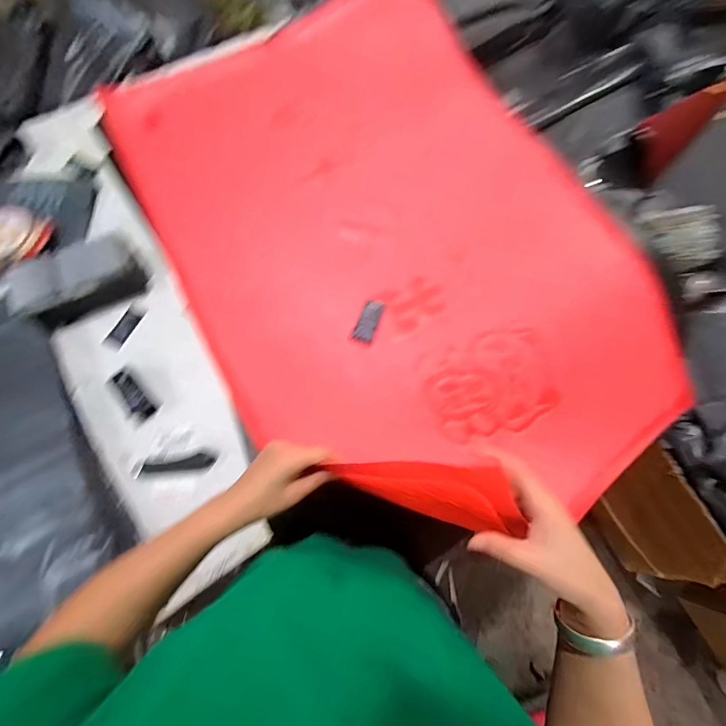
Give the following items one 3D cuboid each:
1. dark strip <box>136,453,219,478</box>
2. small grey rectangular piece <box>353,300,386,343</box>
[{"bbox_3d":[-0.344,0.188,0.648,0.138,0.012,0.026,-8,73,-5],"label":"dark strip"},{"bbox_3d":[0.011,-0.072,0.603,0.034,0.008,0.074,23,78,-4],"label":"small grey rectangular piece"}]

